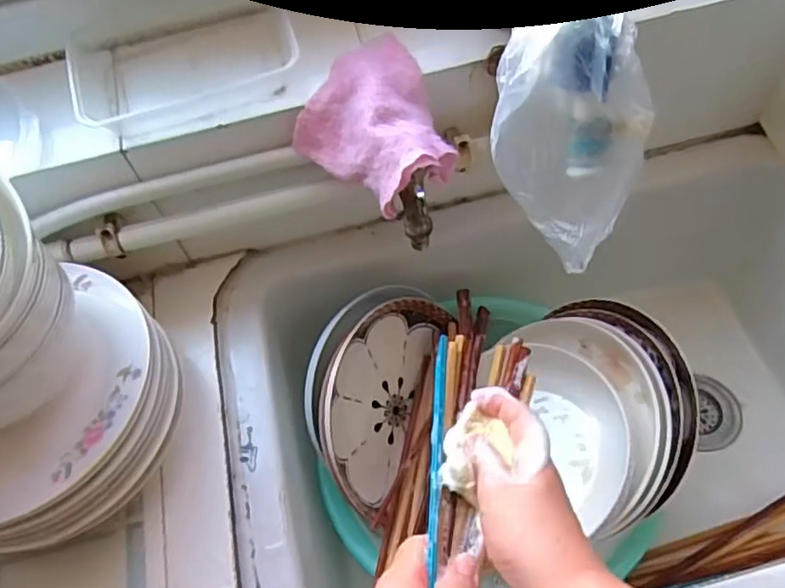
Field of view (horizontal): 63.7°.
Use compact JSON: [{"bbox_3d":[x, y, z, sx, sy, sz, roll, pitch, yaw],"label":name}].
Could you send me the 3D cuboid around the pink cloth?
[{"bbox_3d":[-0.003,-0.132,0.481,0.125,0.044,0.109,39,69,26],"label":"pink cloth"}]

